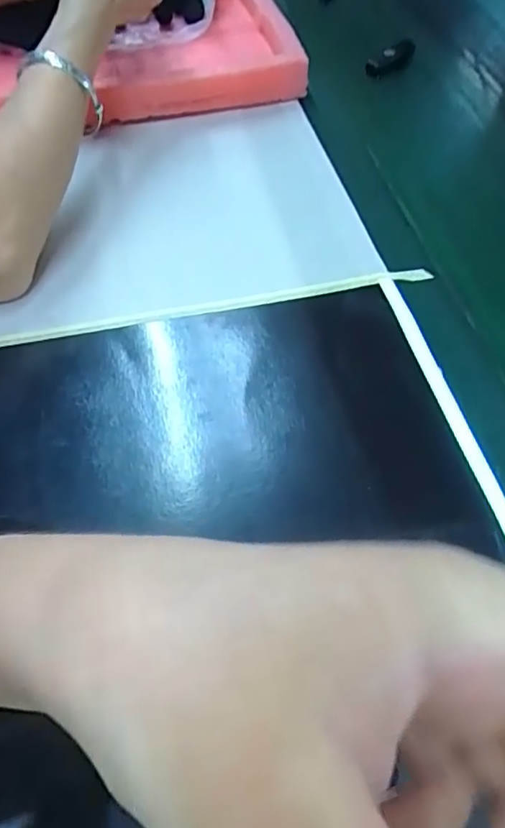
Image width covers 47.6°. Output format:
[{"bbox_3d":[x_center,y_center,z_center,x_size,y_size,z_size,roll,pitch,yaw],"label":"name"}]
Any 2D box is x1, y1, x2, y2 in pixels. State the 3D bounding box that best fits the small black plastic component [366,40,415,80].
[{"bbox_3d":[0.143,-0.370,0.602,0.064,0.027,0.012,-35,61,-22],"label":"small black plastic component"}]

